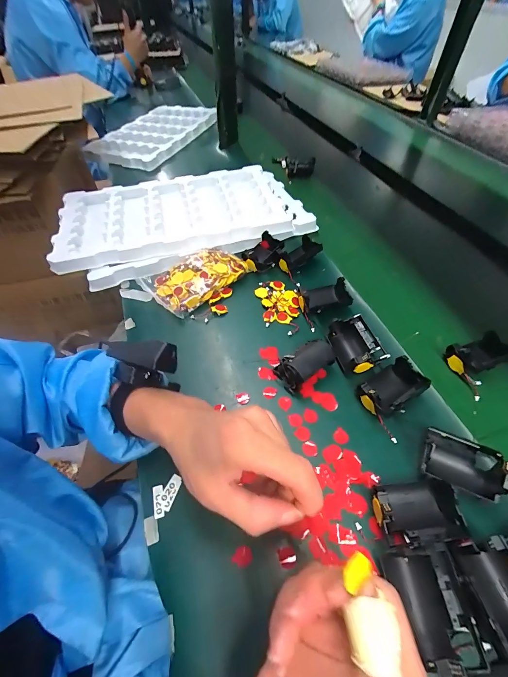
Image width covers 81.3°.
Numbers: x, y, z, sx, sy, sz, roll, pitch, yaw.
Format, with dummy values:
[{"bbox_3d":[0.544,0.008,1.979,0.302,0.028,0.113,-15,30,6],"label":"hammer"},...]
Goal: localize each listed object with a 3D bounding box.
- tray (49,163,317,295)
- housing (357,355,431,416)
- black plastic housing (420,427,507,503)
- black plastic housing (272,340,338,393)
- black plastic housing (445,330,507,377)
[{"bbox_3d":[-0.145,-0.248,0.600,0.469,0.055,0.283,-17,53,-11],"label":"tray"},{"bbox_3d":[0.161,0.059,0.349,0.076,0.034,0.053,-29,57,-20],"label":"housing"},{"bbox_3d":[0.208,0.119,0.291,0.067,0.029,0.058,24,56,19],"label":"black plastic housing"},{"bbox_3d":[0.065,0.032,0.373,0.069,0.038,0.046,-26,56,-17],"label":"black plastic housing"},{"bbox_3d":[0.295,0.022,0.386,0.069,0.038,0.048,-20,54,-13],"label":"black plastic housing"}]

